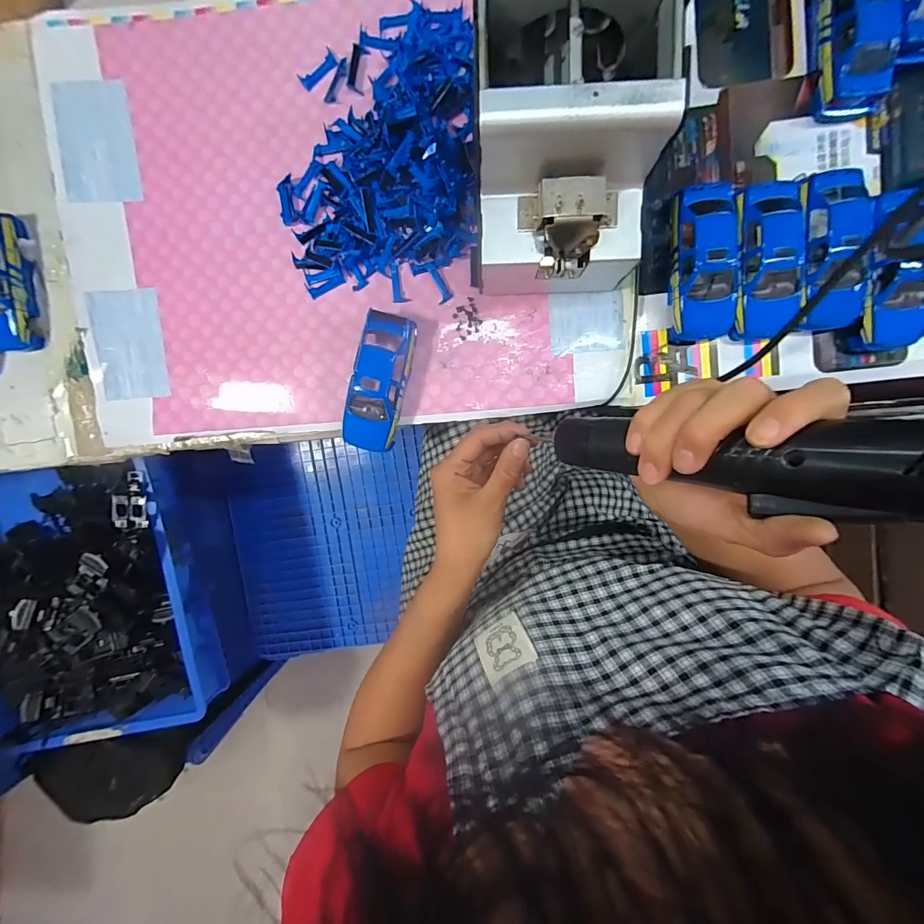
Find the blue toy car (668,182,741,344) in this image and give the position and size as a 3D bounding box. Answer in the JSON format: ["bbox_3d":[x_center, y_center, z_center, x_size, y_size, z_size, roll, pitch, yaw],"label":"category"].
[{"bbox_3d":[0.213,-0.173,0.369,0.053,0.036,0.125,-6,97,4],"label":"blue toy car"}]

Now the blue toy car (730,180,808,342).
[{"bbox_3d":[0.264,-0.174,0.364,0.051,0.041,0.126,-6,97,4],"label":"blue toy car"}]

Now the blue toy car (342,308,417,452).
[{"bbox_3d":[-0.079,-0.075,0.400,0.049,0.035,0.124,14,97,1],"label":"blue toy car"}]

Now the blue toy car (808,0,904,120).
[{"bbox_3d":[0.323,-0.359,0.343,0.054,0.038,0.132,-6,97,4],"label":"blue toy car"}]

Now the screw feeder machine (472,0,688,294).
[{"bbox_3d":[0.075,-0.238,0.316,0.123,0.144,0.173,2,97,3],"label":"screw feeder machine"}]

